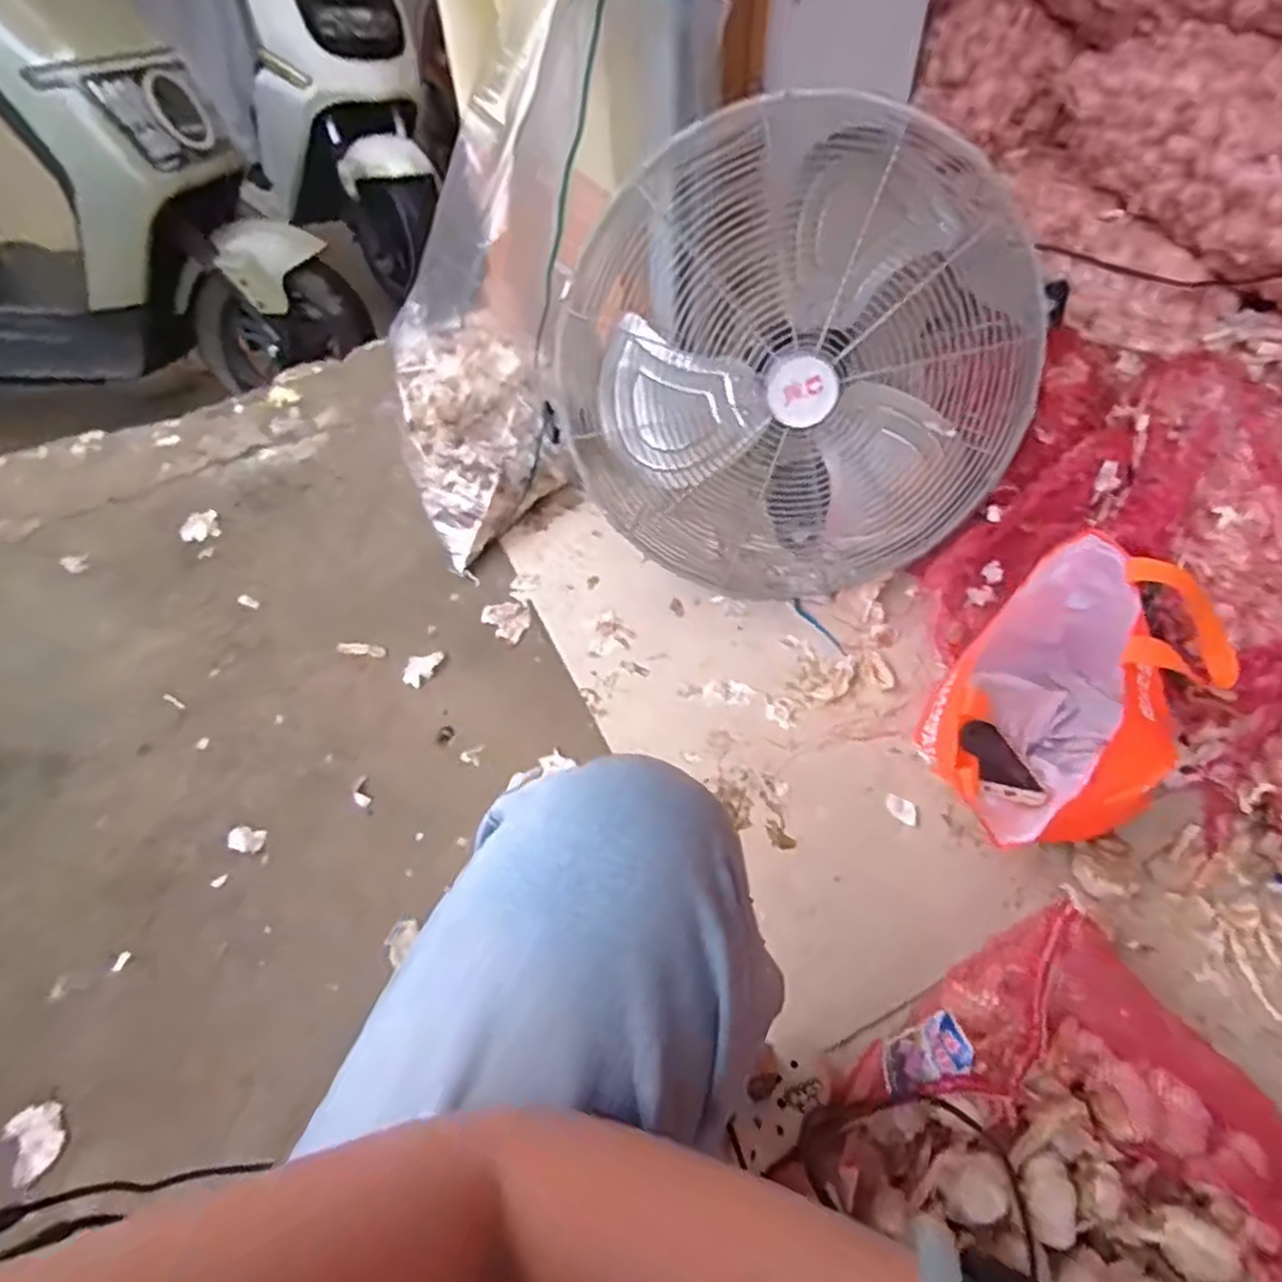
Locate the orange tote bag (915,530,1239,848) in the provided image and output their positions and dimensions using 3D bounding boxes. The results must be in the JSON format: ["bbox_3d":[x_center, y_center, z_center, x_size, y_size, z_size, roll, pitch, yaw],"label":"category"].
[{"bbox_3d":[0.417,0.070,0.735,0.200,0.265,0.304,35,64,26],"label":"orange tote bag"}]

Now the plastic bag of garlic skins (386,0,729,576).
[{"bbox_3d":[-0.144,-0.477,0.987,0.296,0.753,0.177,35,29,22],"label":"plastic bag of garlic skins"}]

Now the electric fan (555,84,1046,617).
[{"bbox_3d":[0.197,-0.313,0.932,0.560,0.587,0.250,-36,19,16],"label":"electric fan"}]

